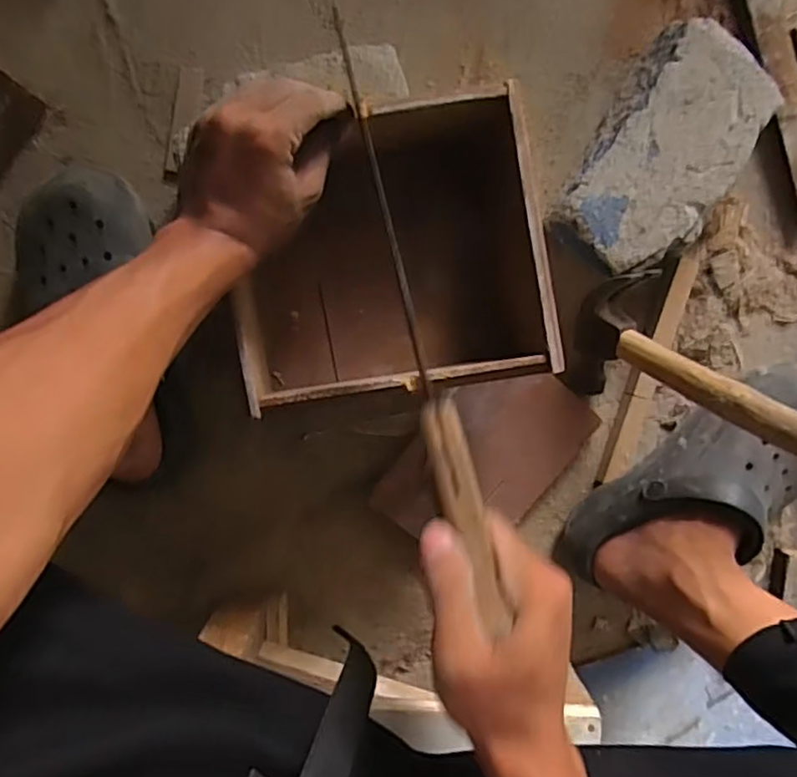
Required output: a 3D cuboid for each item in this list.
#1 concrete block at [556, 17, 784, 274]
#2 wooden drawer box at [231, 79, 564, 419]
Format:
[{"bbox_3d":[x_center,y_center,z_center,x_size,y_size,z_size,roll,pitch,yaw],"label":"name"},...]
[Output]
[{"bbox_3d":[0.229,-0.197,0.575,0.118,0.072,0.207,32,93,-5],"label":"concrete block"},{"bbox_3d":[-0.011,-0.098,0.484,0.211,0.092,0.189,-9,95,-1],"label":"wooden drawer box"}]

